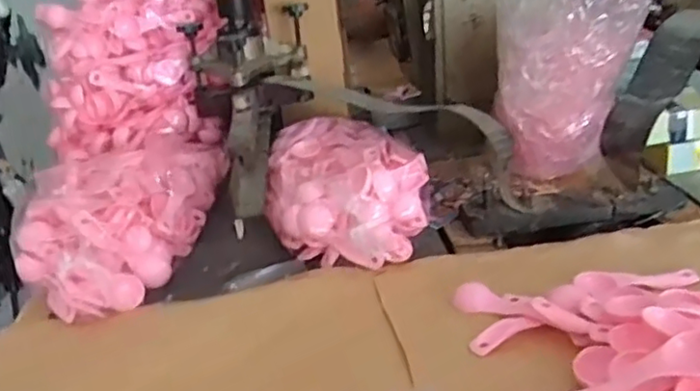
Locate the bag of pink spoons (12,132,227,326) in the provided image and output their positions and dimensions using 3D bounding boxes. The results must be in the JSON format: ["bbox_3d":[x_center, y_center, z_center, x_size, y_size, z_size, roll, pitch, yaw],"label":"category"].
[{"bbox_3d":[-0.246,0.017,0.717,0.146,0.101,0.305,-3,25,10],"label":"bag of pink spoons"}]

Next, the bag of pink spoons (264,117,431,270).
[{"bbox_3d":[-0.001,-0.019,0.751,0.173,0.089,0.289,-6,25,3],"label":"bag of pink spoons"}]

